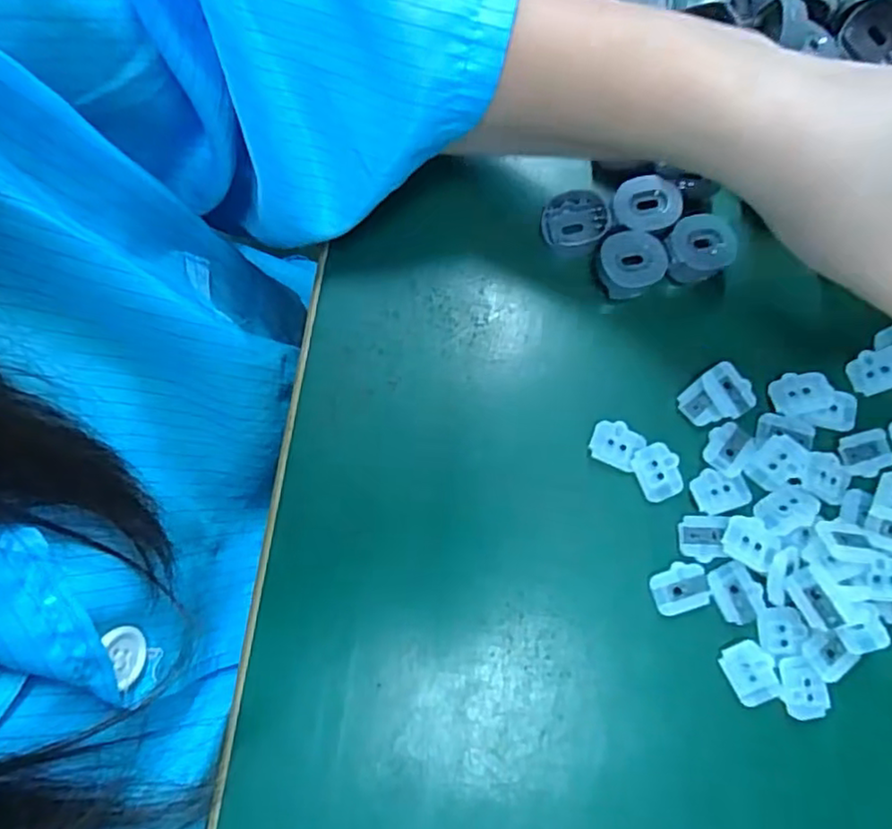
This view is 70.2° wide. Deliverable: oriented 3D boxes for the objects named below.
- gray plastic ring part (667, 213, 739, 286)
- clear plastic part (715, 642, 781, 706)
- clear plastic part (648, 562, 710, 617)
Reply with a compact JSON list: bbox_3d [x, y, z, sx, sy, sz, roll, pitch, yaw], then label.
[{"bbox_3d":[0.107,-0.069,0.271,0.029,0.015,0.025,-41,80,-8],"label":"gray plastic ring part"},{"bbox_3d":[0.114,0.097,0.238,0.016,0.005,0.022,-26,79,-5],"label":"clear plastic part"},{"bbox_3d":[0.090,0.066,0.243,0.022,0.004,0.017,-20,78,-4],"label":"clear plastic part"}]

